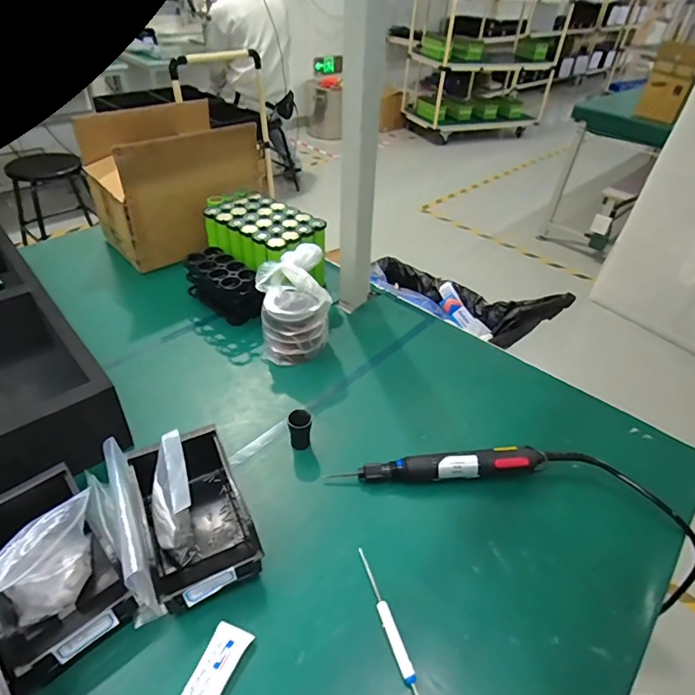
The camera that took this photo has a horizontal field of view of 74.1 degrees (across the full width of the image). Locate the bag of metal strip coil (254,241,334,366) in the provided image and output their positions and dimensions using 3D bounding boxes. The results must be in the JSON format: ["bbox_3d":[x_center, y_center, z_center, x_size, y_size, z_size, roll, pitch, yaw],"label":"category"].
[{"bbox_3d":[-0.088,-0.066,0.762,0.110,0.160,0.113,-4,39,-7],"label":"bag of metal strip coil"}]

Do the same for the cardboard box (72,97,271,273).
[{"bbox_3d":[-0.365,-0.355,0.981,0.300,0.233,0.226,-30,51,-33],"label":"cardboard box"}]

